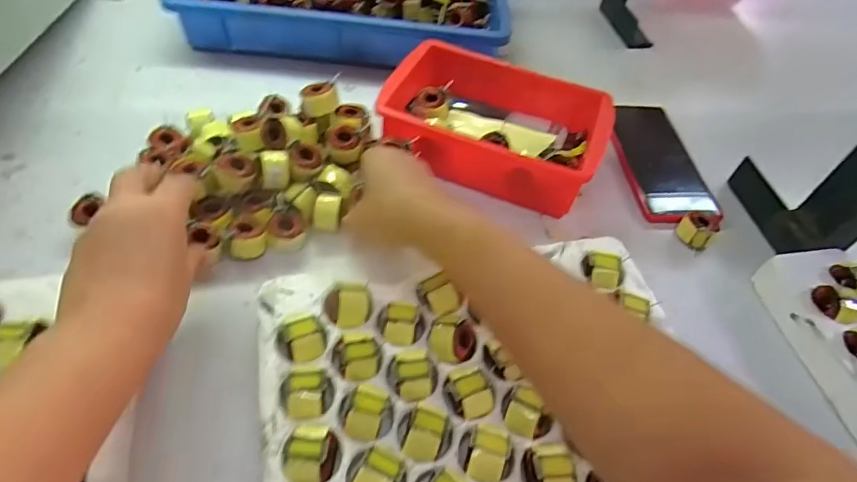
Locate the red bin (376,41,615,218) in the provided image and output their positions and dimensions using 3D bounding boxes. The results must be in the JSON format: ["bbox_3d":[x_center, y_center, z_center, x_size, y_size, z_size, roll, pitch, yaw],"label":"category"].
[{"bbox_3d":[0.065,-0.117,0.501,0.205,0.058,0.154,18,52,8],"label":"red bin"}]

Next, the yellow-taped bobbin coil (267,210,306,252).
[{"bbox_3d":[-0.115,-0.006,0.419,0.029,0.025,0.027,3,51,-4],"label":"yellow-taped bobbin coil"}]

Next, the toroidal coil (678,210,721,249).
[{"bbox_3d":[0.243,-0.010,0.468,0.029,0.025,0.023,34,56,20],"label":"toroidal coil"}]

